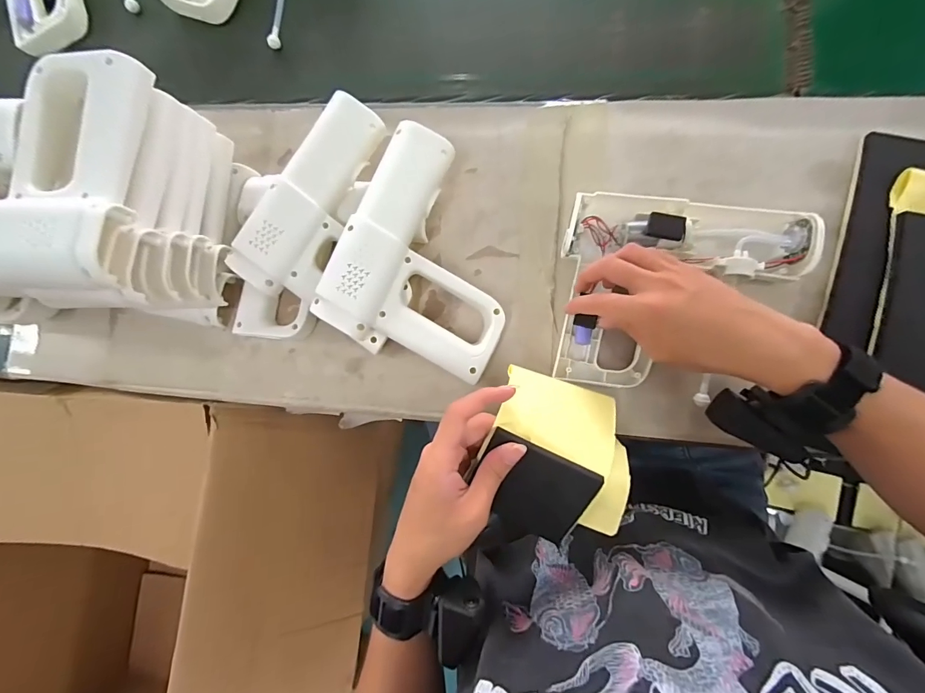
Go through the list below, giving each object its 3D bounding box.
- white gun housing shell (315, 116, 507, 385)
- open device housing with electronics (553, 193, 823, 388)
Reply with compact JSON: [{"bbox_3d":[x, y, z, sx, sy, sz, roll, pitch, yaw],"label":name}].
[{"bbox_3d":[-0.023,-0.091,0.403,0.170,0.072,0.198,24,89,9],"label":"white gun housing shell"},{"bbox_3d":[0.192,-0.048,0.383,0.203,0.048,0.190,13,89,8],"label":"open device housing with electronics"}]

